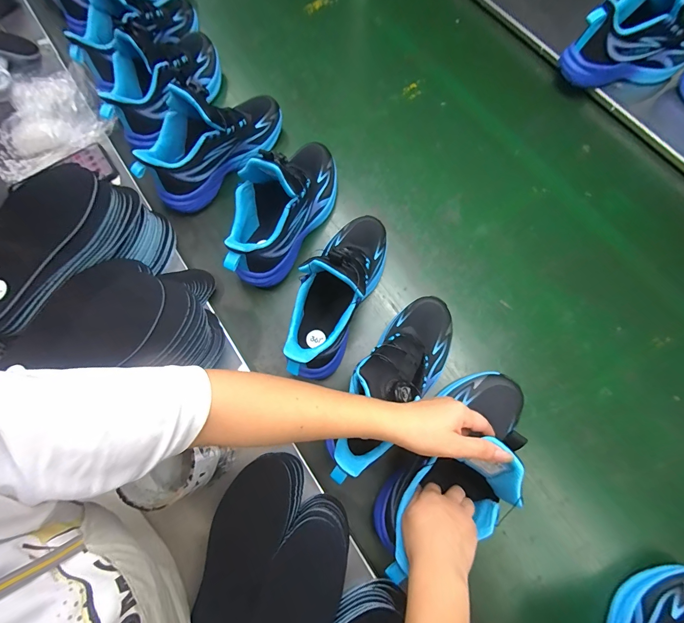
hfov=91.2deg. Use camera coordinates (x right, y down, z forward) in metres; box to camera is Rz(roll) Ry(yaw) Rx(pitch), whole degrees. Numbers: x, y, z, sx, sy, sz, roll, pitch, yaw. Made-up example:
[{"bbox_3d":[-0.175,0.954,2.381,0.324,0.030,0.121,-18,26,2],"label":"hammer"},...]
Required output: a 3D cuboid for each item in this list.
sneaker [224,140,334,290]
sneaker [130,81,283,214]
[{"bbox_3d":[-0.091,-0.161,0.501,0.093,0.149,0.253,29,76,9],"label":"sneaker"},{"bbox_3d":[-0.212,-0.282,0.539,0.089,0.143,0.253,39,78,11],"label":"sneaker"}]

